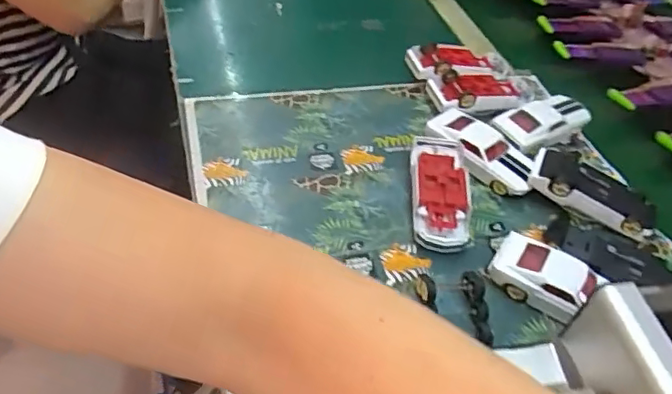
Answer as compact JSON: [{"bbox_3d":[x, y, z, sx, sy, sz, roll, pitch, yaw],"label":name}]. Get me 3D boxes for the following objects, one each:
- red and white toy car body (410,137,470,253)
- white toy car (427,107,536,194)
[{"bbox_3d":[0.101,-0.005,0.565,0.052,0.028,0.133,7,45,-3],"label":"red and white toy car body"},{"bbox_3d":[0.154,-0.051,0.610,0.054,0.032,0.127,-30,58,-33],"label":"white toy car"}]

